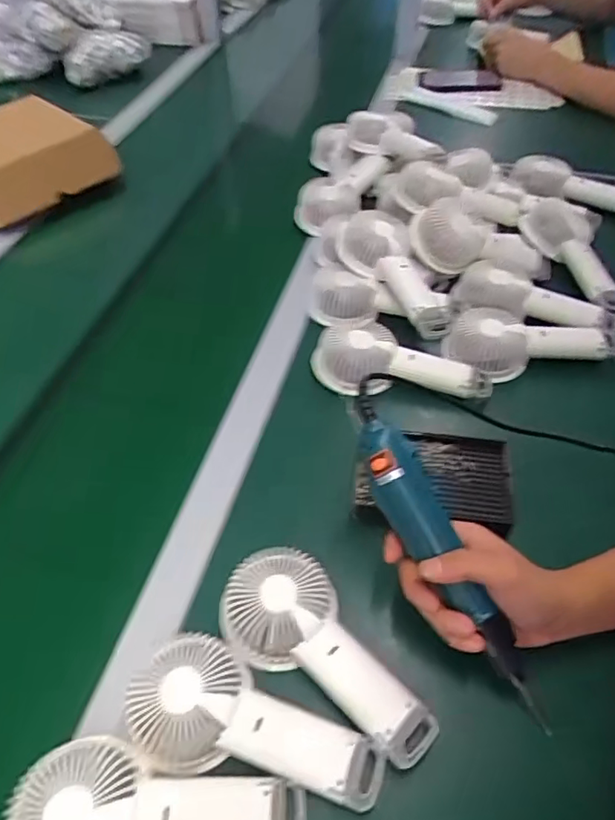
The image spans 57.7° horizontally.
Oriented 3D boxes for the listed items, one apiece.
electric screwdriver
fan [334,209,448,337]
[{"bbox_3d":[0.095,0.102,0.413,0.033,0.036,0.263,-26,82,-20],"label":"electric screwdriver"},{"bbox_3d":[0.108,-0.160,0.671,0.079,0.056,0.193,-28,71,-21],"label":"fan"}]

